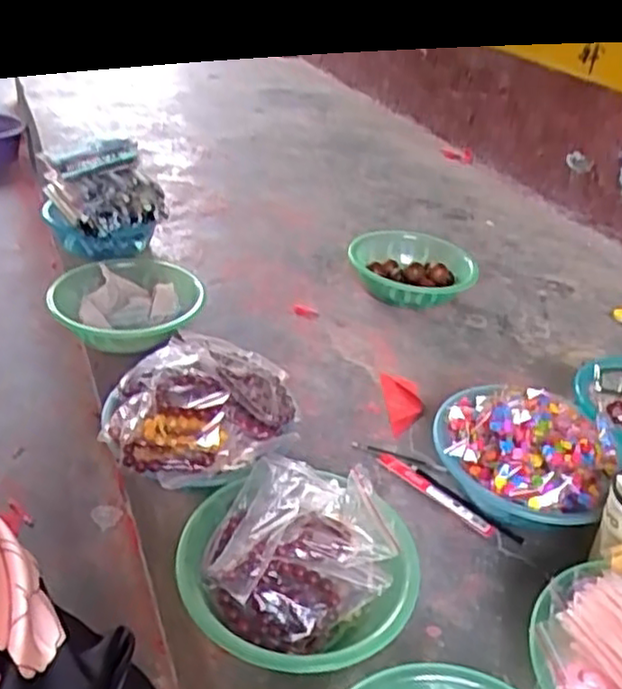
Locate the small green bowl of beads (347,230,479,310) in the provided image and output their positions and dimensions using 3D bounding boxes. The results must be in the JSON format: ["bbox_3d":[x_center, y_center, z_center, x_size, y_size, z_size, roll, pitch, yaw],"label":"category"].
[{"bbox_3d":[0.189,-0.149,1.333,0.230,0.077,0.219,5,33,-3],"label":"small green bowl of beads"}]

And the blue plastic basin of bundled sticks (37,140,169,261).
[{"bbox_3d":[-0.403,-0.280,1.377,0.182,0.215,0.149,-21,43,-35],"label":"blue plastic basin of bundled sticks"}]

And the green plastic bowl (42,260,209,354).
[{"bbox_3d":[-0.311,-0.076,1.185,0.268,0.060,0.260,15,34,12],"label":"green plastic bowl"}]

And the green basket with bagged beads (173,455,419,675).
[{"bbox_3d":[-0.014,0.222,0.716,0.239,0.086,0.234,10,33,5],"label":"green basket with bagged beads"}]

